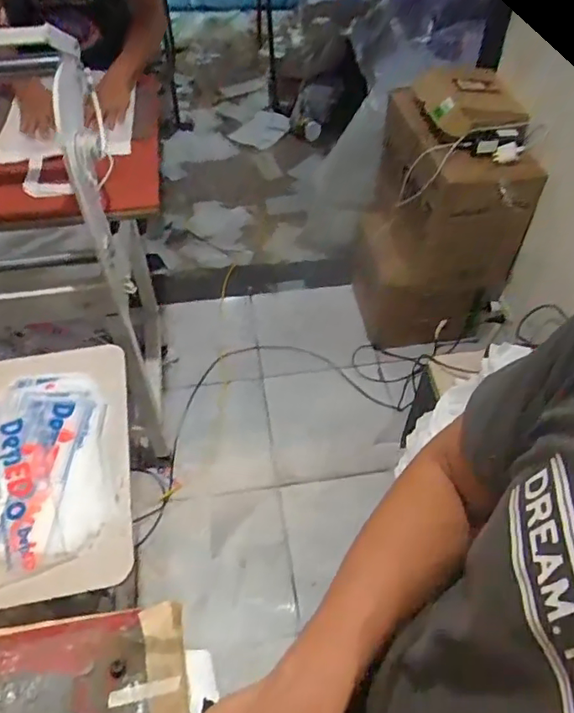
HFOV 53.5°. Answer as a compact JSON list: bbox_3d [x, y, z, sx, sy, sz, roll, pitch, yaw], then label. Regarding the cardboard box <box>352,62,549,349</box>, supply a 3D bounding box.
[{"bbox_3d":[0.443,-0.400,1.757,0.396,0.737,0.386,-2,50,-1],"label":"cardboard box"}]

